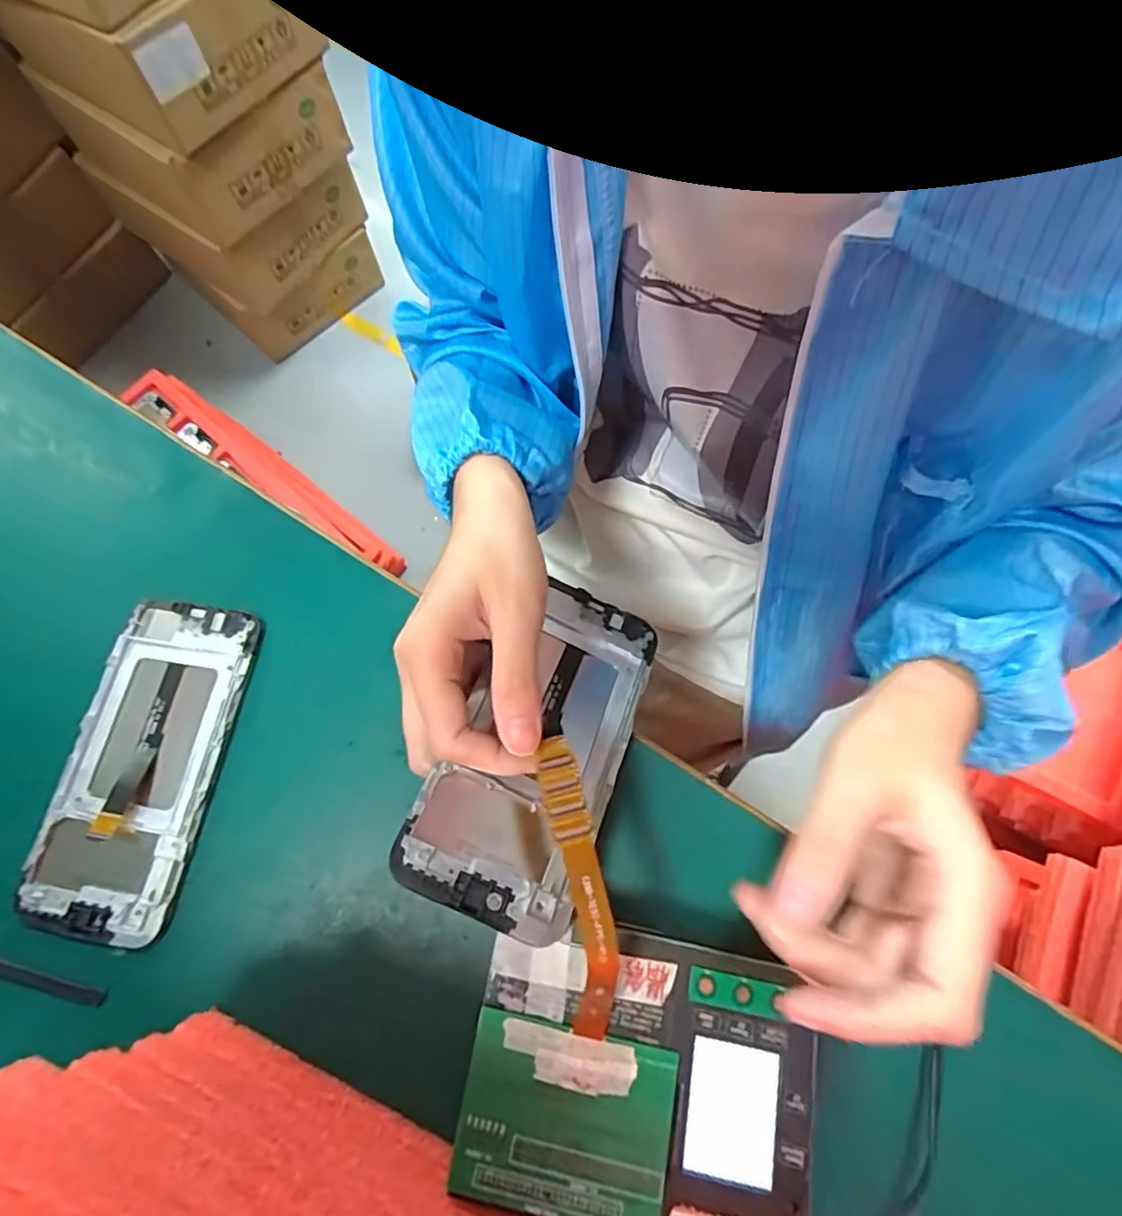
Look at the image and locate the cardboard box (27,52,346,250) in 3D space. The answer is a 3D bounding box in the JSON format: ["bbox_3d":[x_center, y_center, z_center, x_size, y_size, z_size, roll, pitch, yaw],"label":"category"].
[{"bbox_3d":[-0.656,-0.877,1.053,0.425,0.173,0.354,41,77,15],"label":"cardboard box"}]

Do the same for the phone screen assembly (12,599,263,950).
[{"bbox_3d":[-0.204,0.074,0.298,0.073,0.011,0.157,7,71,5],"label":"phone screen assembly"}]

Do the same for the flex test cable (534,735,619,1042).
[{"bbox_3d":[0.007,0.103,0.228,0.018,0.029,0.106,-11,72,-1],"label":"flex test cable"}]

